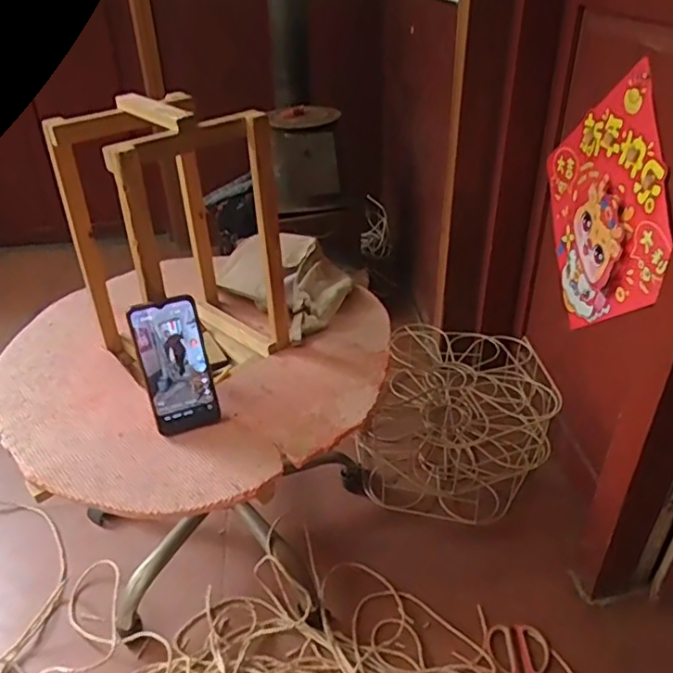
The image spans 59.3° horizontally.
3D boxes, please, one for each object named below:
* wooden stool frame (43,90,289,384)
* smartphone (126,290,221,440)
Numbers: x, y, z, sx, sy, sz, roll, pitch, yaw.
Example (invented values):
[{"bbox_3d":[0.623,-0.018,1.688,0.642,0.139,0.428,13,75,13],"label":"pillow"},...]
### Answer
[{"bbox_3d":[-0.204,-0.111,0.762,0.187,0.364,0.210,-28,42,-35],"label":"wooden stool frame"},{"bbox_3d":[-0.187,0.037,0.693,0.076,0.163,0.006,-15,21,-15],"label":"smartphone"}]

